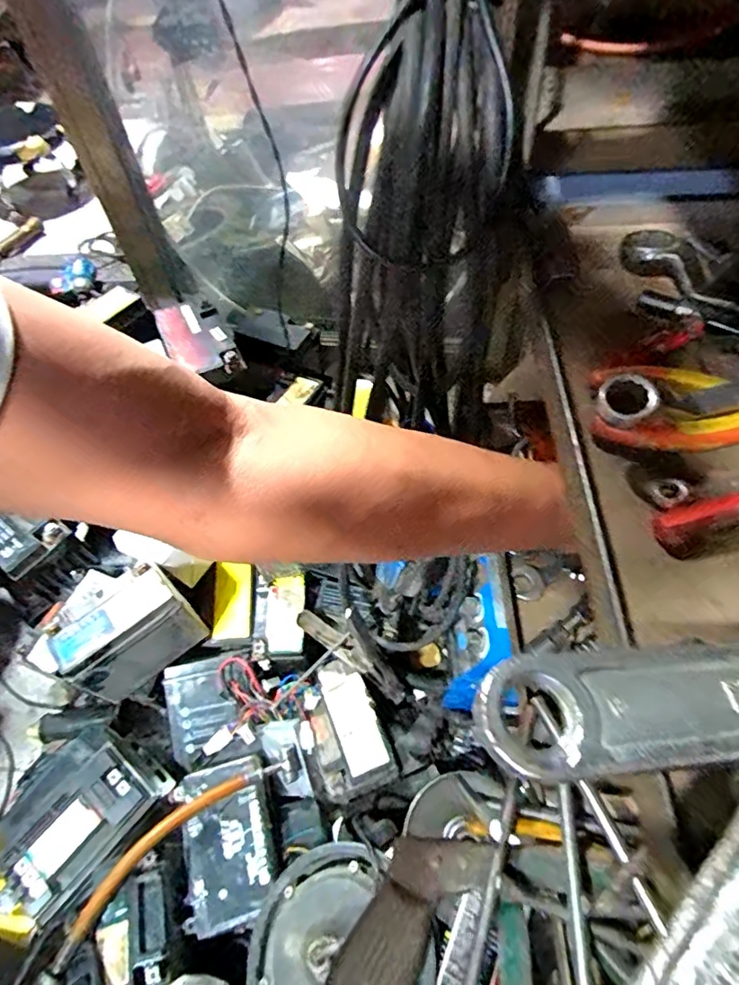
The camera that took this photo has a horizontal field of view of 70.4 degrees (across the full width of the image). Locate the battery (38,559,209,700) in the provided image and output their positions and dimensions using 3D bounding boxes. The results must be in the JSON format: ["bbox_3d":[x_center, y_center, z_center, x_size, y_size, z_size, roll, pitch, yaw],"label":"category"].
[{"bbox_3d":[-0.281,0.159,0.613,0.133,0.113,0.084,-35,61,-19],"label":"battery"}]

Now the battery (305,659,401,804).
[{"bbox_3d":[-0.033,0.287,0.632,0.087,0.063,0.136,-22,58,-12],"label":"battery"}]

